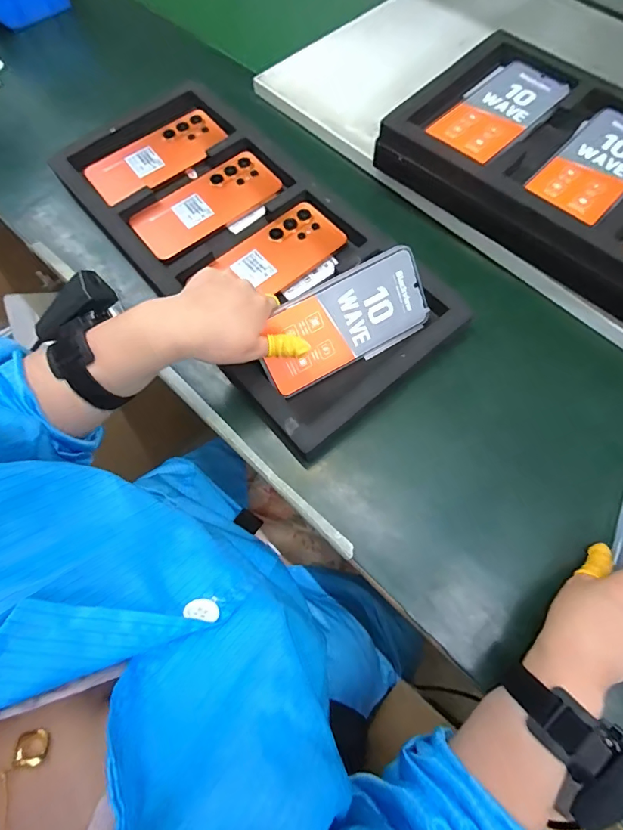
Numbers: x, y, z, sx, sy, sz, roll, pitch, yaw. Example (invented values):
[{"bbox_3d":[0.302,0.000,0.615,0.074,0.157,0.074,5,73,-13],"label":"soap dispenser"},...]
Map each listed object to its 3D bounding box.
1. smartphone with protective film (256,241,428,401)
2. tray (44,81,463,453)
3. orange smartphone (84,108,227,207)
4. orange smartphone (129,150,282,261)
[{"bbox_3d":[0.032,-0.085,0.405,0.166,0.083,0.007,-30,26,-8],"label":"smartphone with protective film"},{"bbox_3d":[-0.072,-0.194,0.474,0.227,0.030,0.470,-35,71,-13],"label":"tray"},{"bbox_3d":[-0.186,-0.316,0.523,0.170,0.009,0.079,-36,72,-13],"label":"orange smartphone"},{"bbox_3d":[-0.122,-0.247,0.500,0.169,0.012,0.075,-37,72,-14],"label":"orange smartphone"}]

